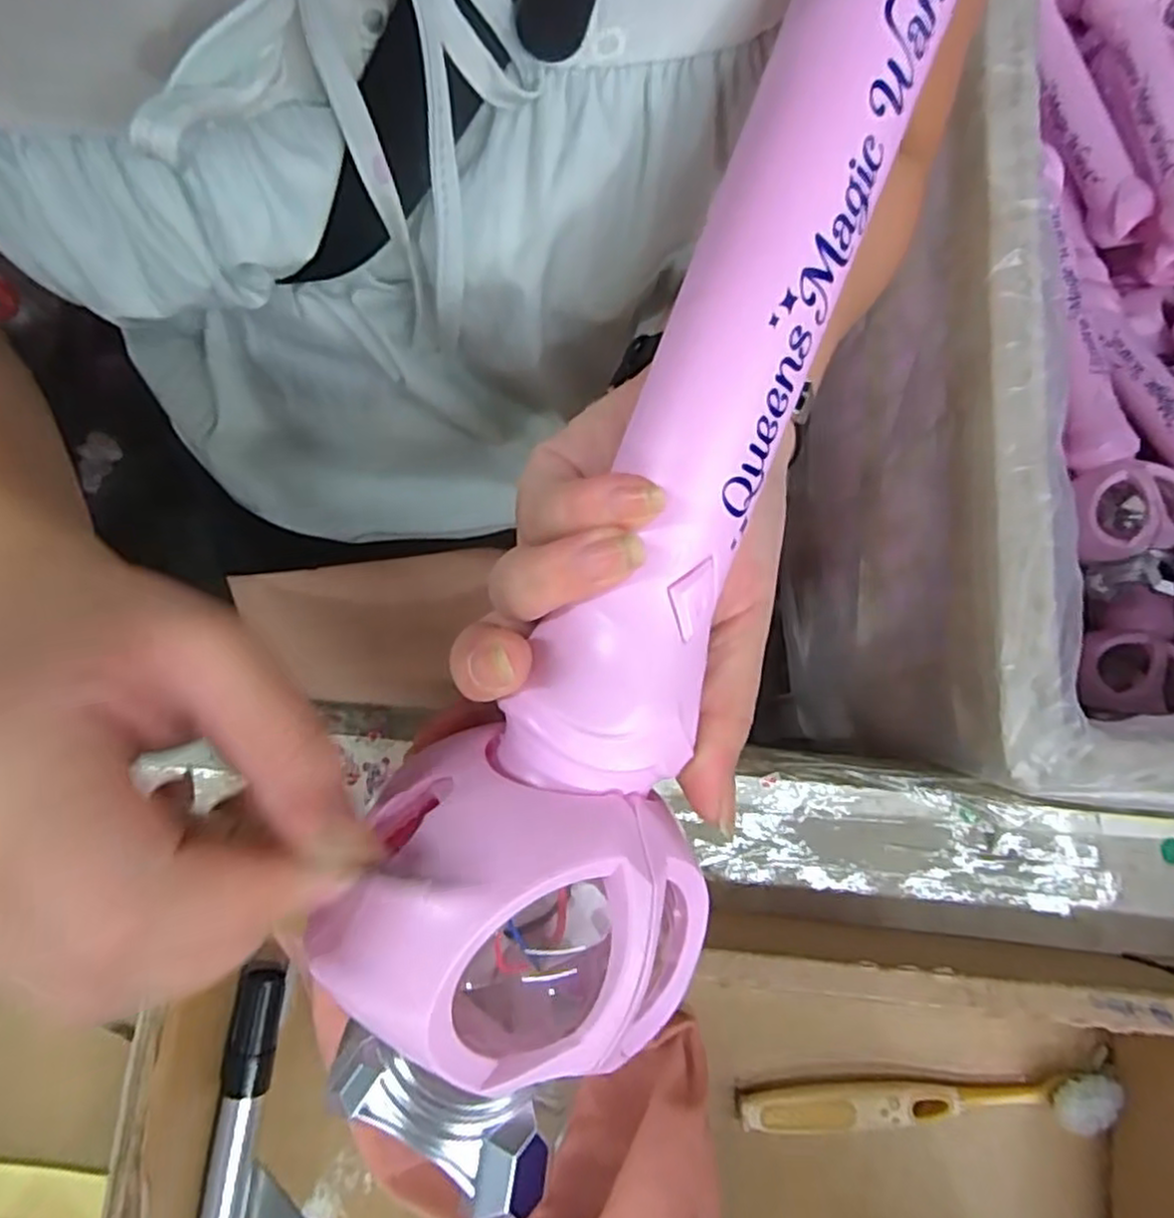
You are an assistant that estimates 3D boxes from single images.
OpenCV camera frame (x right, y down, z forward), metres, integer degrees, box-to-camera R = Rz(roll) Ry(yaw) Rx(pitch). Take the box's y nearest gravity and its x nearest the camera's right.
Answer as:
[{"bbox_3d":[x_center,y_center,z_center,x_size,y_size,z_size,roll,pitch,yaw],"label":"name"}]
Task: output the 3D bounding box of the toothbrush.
[{"bbox_3d":[0.125,0.183,0.263,0.136,0.014,0.018,-3,79,-2],"label":"toothbrush"}]

